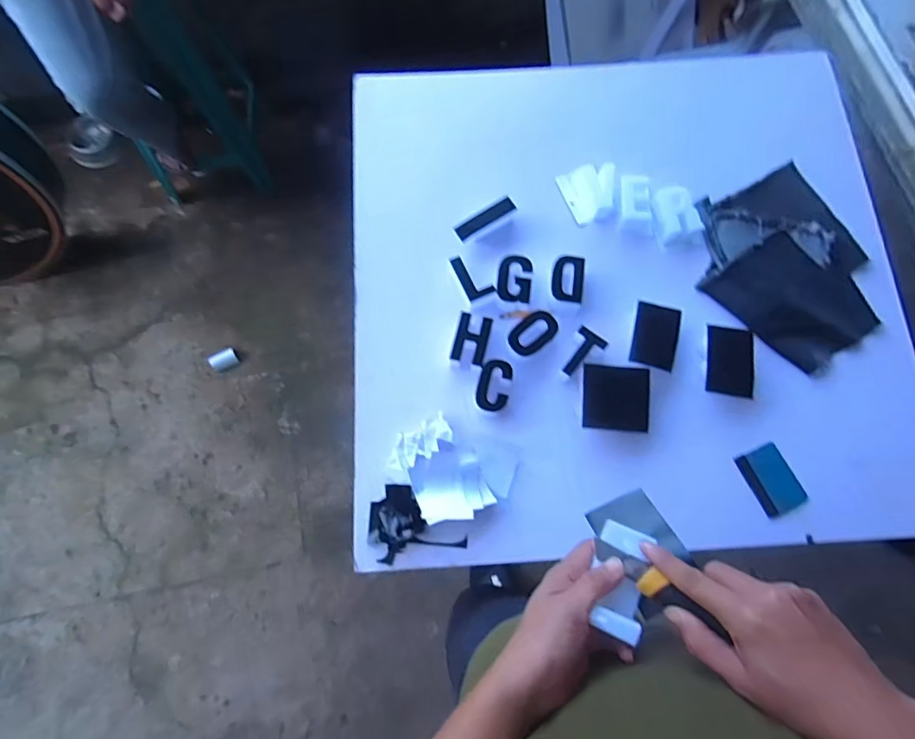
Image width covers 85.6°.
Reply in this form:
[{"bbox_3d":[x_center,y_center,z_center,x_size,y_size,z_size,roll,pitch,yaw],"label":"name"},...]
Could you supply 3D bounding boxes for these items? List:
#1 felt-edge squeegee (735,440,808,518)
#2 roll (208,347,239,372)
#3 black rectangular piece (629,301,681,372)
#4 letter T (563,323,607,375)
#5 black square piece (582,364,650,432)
[{"bbox_3d":[0.484,0.169,0.760,0.074,0.007,0.098,-22,77,-12],"label":"felt-edge squeegee"},{"bbox_3d":[-0.729,-0.031,1.548,0.082,0.050,0.056,-27,78,-8],"label":"roll"},{"bbox_3d":[0.314,-0.053,0.780,0.069,0.008,0.102,13,78,2],"label":"black rectangular piece"},{"bbox_3d":[0.193,-0.024,0.777,0.049,0.015,0.081,39,76,12],"label":"letter T"},{"bbox_3d":[0.247,0.045,0.767,0.101,0.004,0.098,5,88,2],"label":"black square piece"}]

